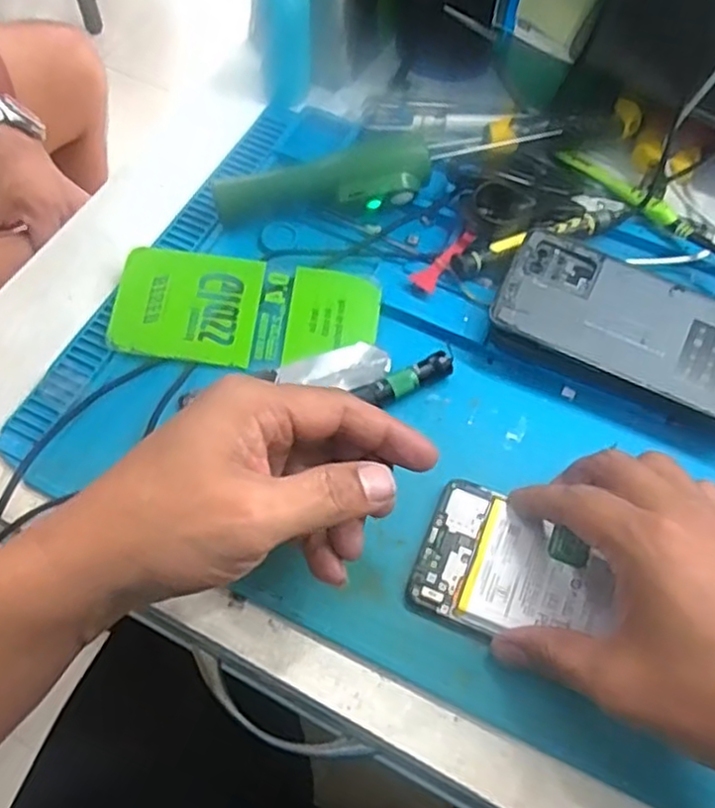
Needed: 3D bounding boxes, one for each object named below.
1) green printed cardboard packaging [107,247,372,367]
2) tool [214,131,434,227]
[{"bbox_3d":[-0.065,-0.054,0.412,0.150,0.012,0.068,7,62,2],"label":"green printed cardboard packaging"},{"bbox_3d":[-0.021,-0.138,0.442,0.133,0.040,0.034,-12,63,-8],"label":"tool"}]

